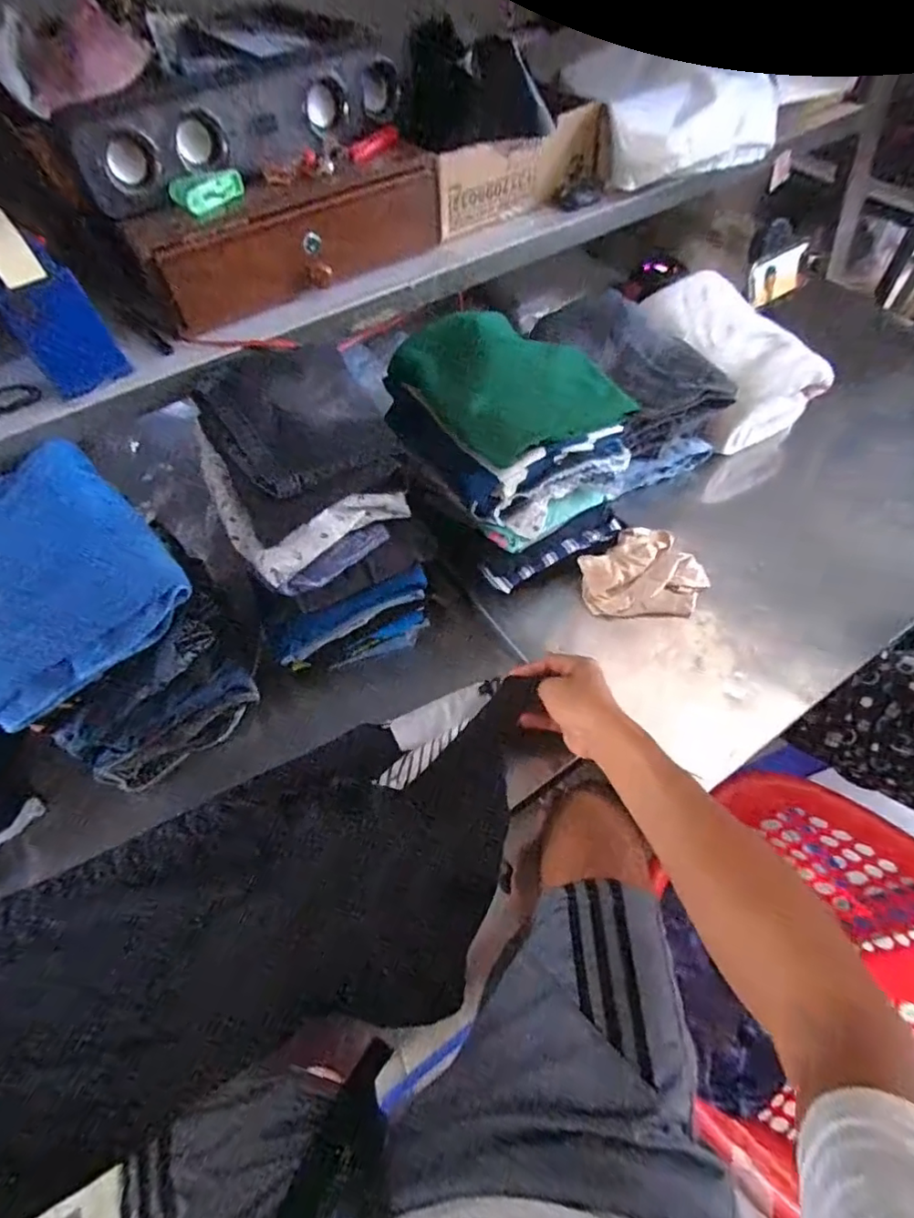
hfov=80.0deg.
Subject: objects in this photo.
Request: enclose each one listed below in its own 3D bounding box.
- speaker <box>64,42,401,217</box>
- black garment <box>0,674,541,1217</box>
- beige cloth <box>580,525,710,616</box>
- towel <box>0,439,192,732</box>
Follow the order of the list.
[{"bbox_3d":[-0.217,-0.521,0.577,0.366,0.072,0.101,-29,60,-15],"label":"speaker"},{"bbox_3d":[-0.187,0.295,0.527,0.599,0.079,0.270,-24,59,-12],"label":"black garment"},{"bbox_3d":[0.238,-0.051,0.697,0.157,0.031,0.129,-2,57,2],"label":"beige cloth"},{"bbox_3d":[-0.380,-0.037,0.498,0.190,0.050,0.222,-38,79,-14],"label":"towel"}]

